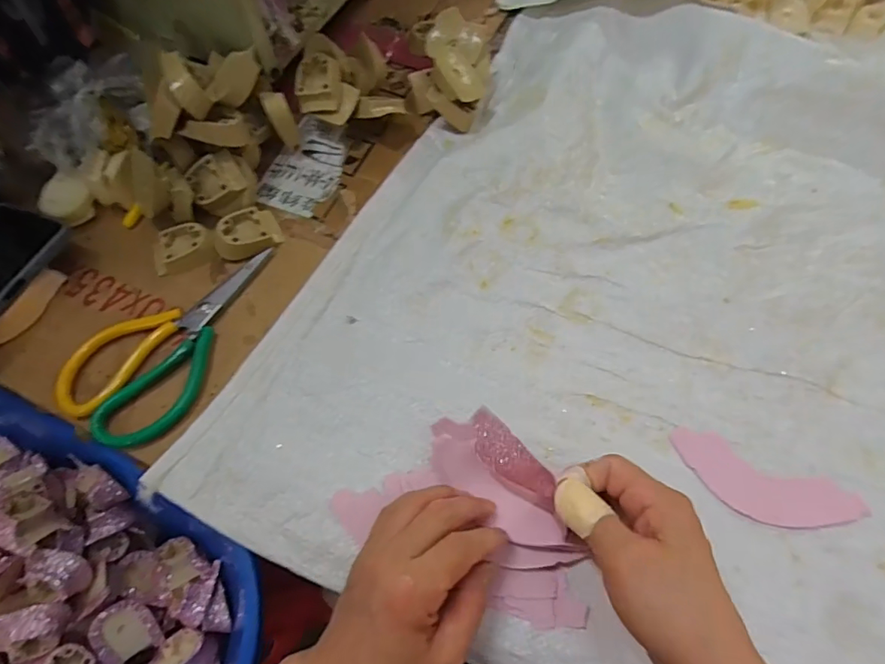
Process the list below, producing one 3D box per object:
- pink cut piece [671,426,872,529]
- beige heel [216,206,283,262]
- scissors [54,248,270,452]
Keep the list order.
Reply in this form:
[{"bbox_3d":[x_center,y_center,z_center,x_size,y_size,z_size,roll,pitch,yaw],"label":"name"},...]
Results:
[{"bbox_3d":[0.225,0.109,0.348,0.125,0.004,0.046,21,63,13],"label":"pink cut piece"},{"bbox_3d":[-0.175,-0.089,0.441,0.054,0.025,0.041,-24,65,-10],"label":"beige heel"},{"bbox_3d":[-0.209,0.001,0.399,0.099,0.022,0.191,34,70,17],"label":"scissors"}]

